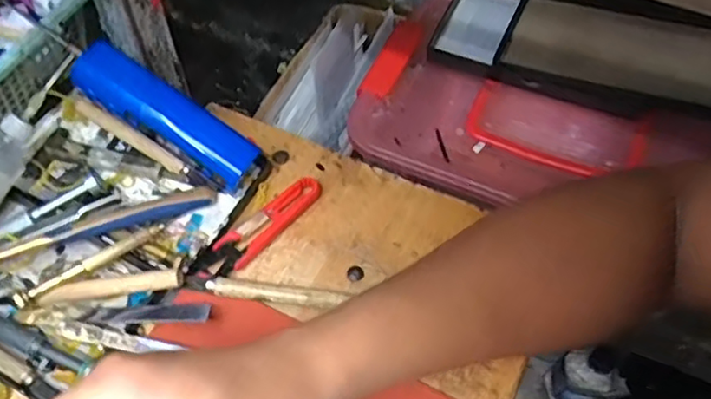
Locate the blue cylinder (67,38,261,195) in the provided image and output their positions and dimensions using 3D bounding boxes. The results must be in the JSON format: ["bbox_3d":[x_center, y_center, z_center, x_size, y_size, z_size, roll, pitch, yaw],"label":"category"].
[{"bbox_3d":[-0.128,-0.056,0.445,0.131,0.031,0.034,34,59,-5],"label":"blue cylinder"}]

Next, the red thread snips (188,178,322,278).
[{"bbox_3d":[-0.063,0.020,0.437,0.102,0.007,0.023,-39,65,-23],"label":"red thread snips"}]

